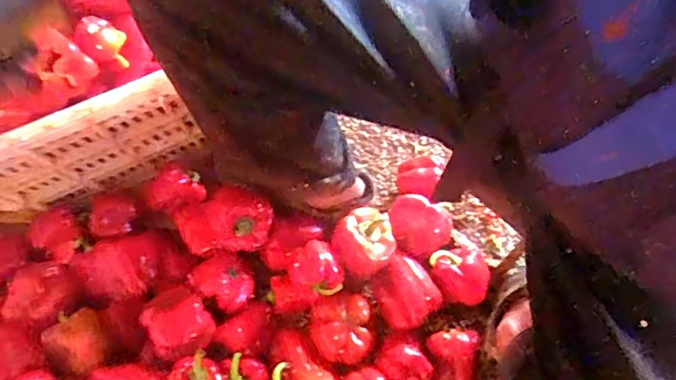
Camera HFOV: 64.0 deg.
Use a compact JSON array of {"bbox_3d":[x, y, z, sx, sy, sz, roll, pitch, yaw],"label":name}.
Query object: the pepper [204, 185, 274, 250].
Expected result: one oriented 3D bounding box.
[{"bbox_3d":[-0.132,0.040,0.732,0.073,0.082,0.077,-1,75,2],"label":"pepper"}]

